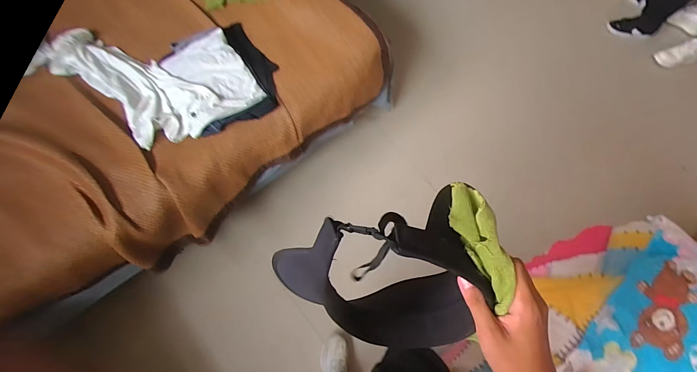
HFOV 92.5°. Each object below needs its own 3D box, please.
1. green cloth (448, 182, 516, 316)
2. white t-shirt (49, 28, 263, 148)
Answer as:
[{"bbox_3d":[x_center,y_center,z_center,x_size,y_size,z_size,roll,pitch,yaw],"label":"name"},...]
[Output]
[{"bbox_3d":[0.134,0.059,0.345,0.042,0.035,0.131,-14,69,-5],"label":"green cloth"},{"bbox_3d":[-0.599,-0.365,1.073,0.602,0.068,0.404,37,75,10],"label":"white t-shirt"}]

